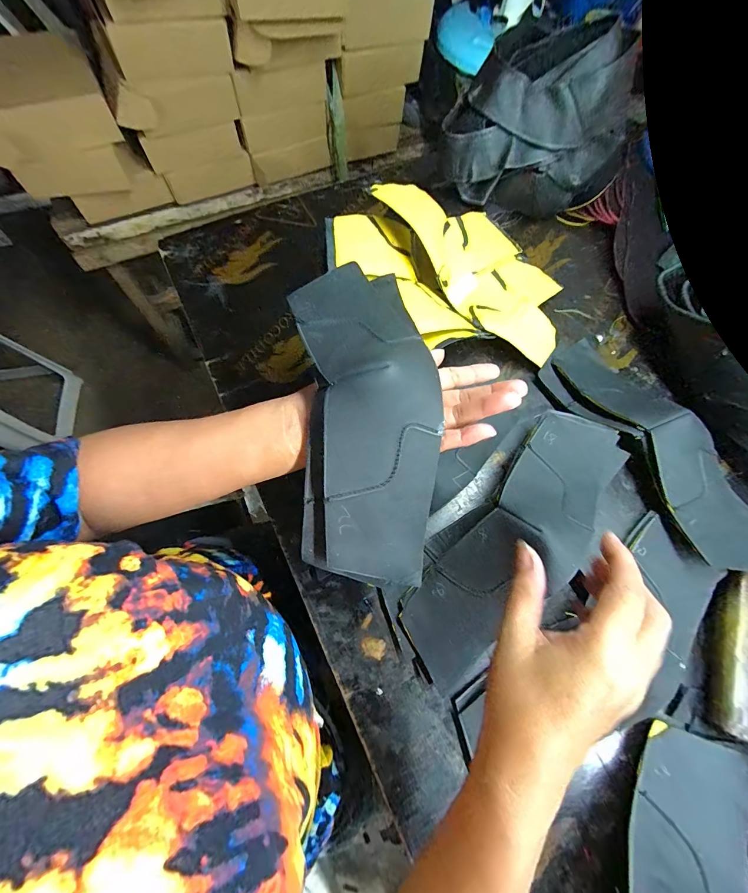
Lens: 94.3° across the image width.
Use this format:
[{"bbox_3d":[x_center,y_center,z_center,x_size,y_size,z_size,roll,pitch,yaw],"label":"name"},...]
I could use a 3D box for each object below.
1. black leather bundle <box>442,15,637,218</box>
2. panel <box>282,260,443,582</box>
[{"bbox_3d":[0.219,-0.424,0.471,0.241,0.154,0.112,-8,71,-5],"label":"black leather bundle"},{"bbox_3d":[-0.007,-0.028,0.264,0.100,0.089,0.265,-4,84,-4],"label":"panel"}]

